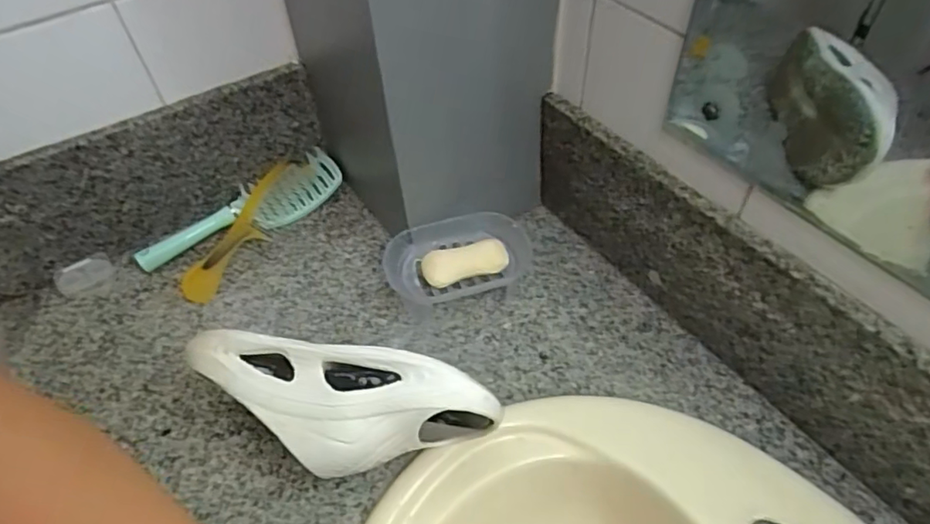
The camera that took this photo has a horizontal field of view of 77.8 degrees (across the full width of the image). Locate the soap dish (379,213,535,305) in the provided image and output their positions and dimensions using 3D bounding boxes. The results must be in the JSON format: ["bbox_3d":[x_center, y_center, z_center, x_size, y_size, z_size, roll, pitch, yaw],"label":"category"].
[{"bbox_3d":[-0.004,0.006,0.628,0.159,0.055,0.099,-13,49,-8],"label":"soap dish"}]

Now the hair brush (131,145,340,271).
[{"bbox_3d":[-0.266,-0.058,0.702,0.078,0.041,0.253,34,59,28],"label":"hair brush"}]

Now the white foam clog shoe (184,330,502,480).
[{"bbox_3d":[-0.109,0.131,0.479,0.263,0.121,0.086,11,50,12],"label":"white foam clog shoe"}]

